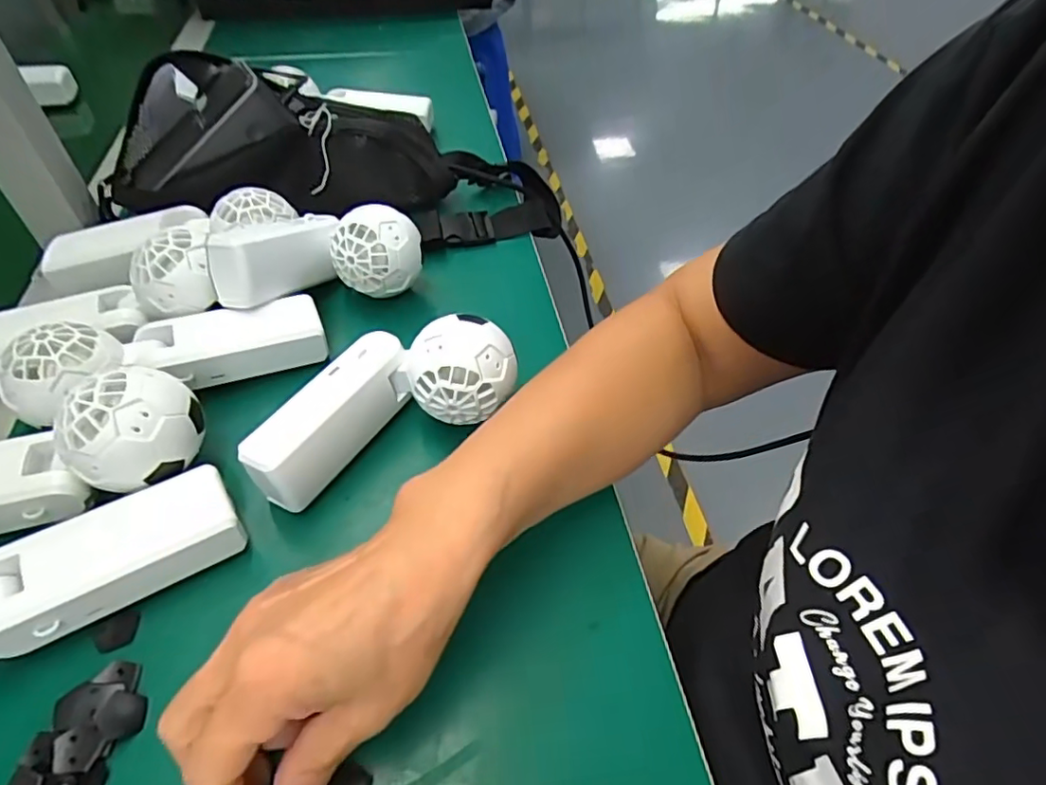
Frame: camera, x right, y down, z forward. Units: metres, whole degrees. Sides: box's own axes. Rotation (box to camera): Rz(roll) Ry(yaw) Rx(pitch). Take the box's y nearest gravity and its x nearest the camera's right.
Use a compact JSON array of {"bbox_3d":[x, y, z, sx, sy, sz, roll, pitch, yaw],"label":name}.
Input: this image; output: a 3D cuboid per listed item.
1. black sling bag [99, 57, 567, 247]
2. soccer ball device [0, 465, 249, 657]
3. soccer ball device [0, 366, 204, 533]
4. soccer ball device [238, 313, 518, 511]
[{"bbox_3d":[-0.146,-0.181,0.478,0.368,0.103,0.146,8,47,-10],"label":"black sling bag"},{"bbox_3d":[-0.218,0.084,0.263,0.167,0.061,0.055,-30,55,-25],"label":"soccer ball device"},{"bbox_3d":[-0.251,0.035,0.295,0.166,0.049,0.047,-19,49,0],"label":"soccer ball device"},{"bbox_3d":[-0.080,0.003,0.333,0.152,0.060,0.067,-23,52,-19],"label":"soccer ball device"}]

